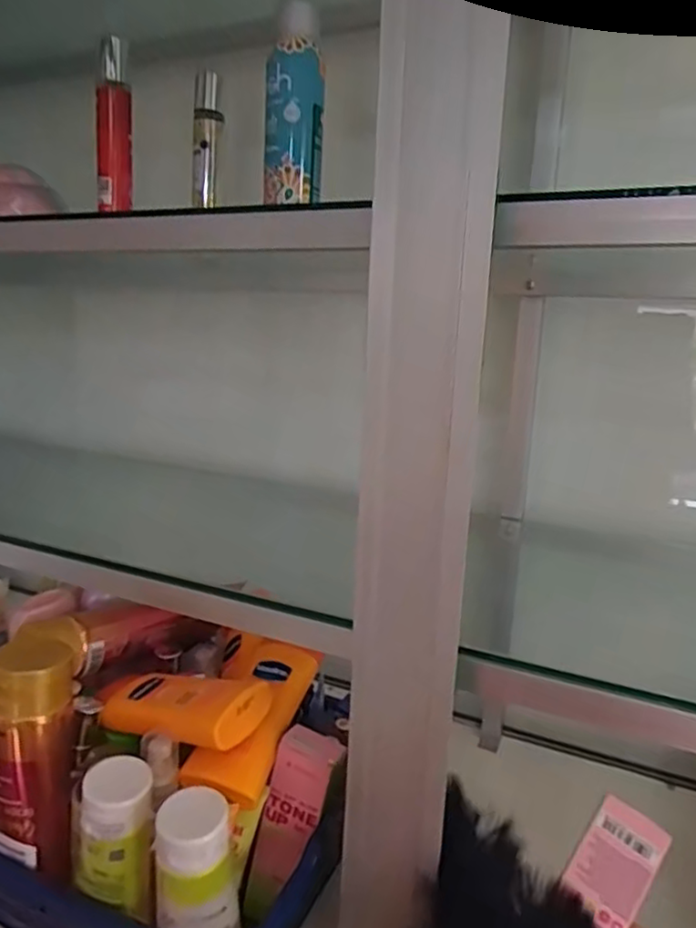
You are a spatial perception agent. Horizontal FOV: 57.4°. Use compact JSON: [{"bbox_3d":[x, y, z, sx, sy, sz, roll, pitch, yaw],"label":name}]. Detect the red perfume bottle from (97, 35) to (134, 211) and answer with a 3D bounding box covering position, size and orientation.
[{"bbox_3d":[-0.200,-0.288,0.543,0.029,0.130,0.022,-2,14,-20],"label":"red perfume bottle"}]

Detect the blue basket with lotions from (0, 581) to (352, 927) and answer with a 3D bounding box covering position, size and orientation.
[{"bbox_3d":[-0.172,0.211,0.473,0.327,0.197,0.184,9,15,25],"label":"blue basket with lotions"}]

